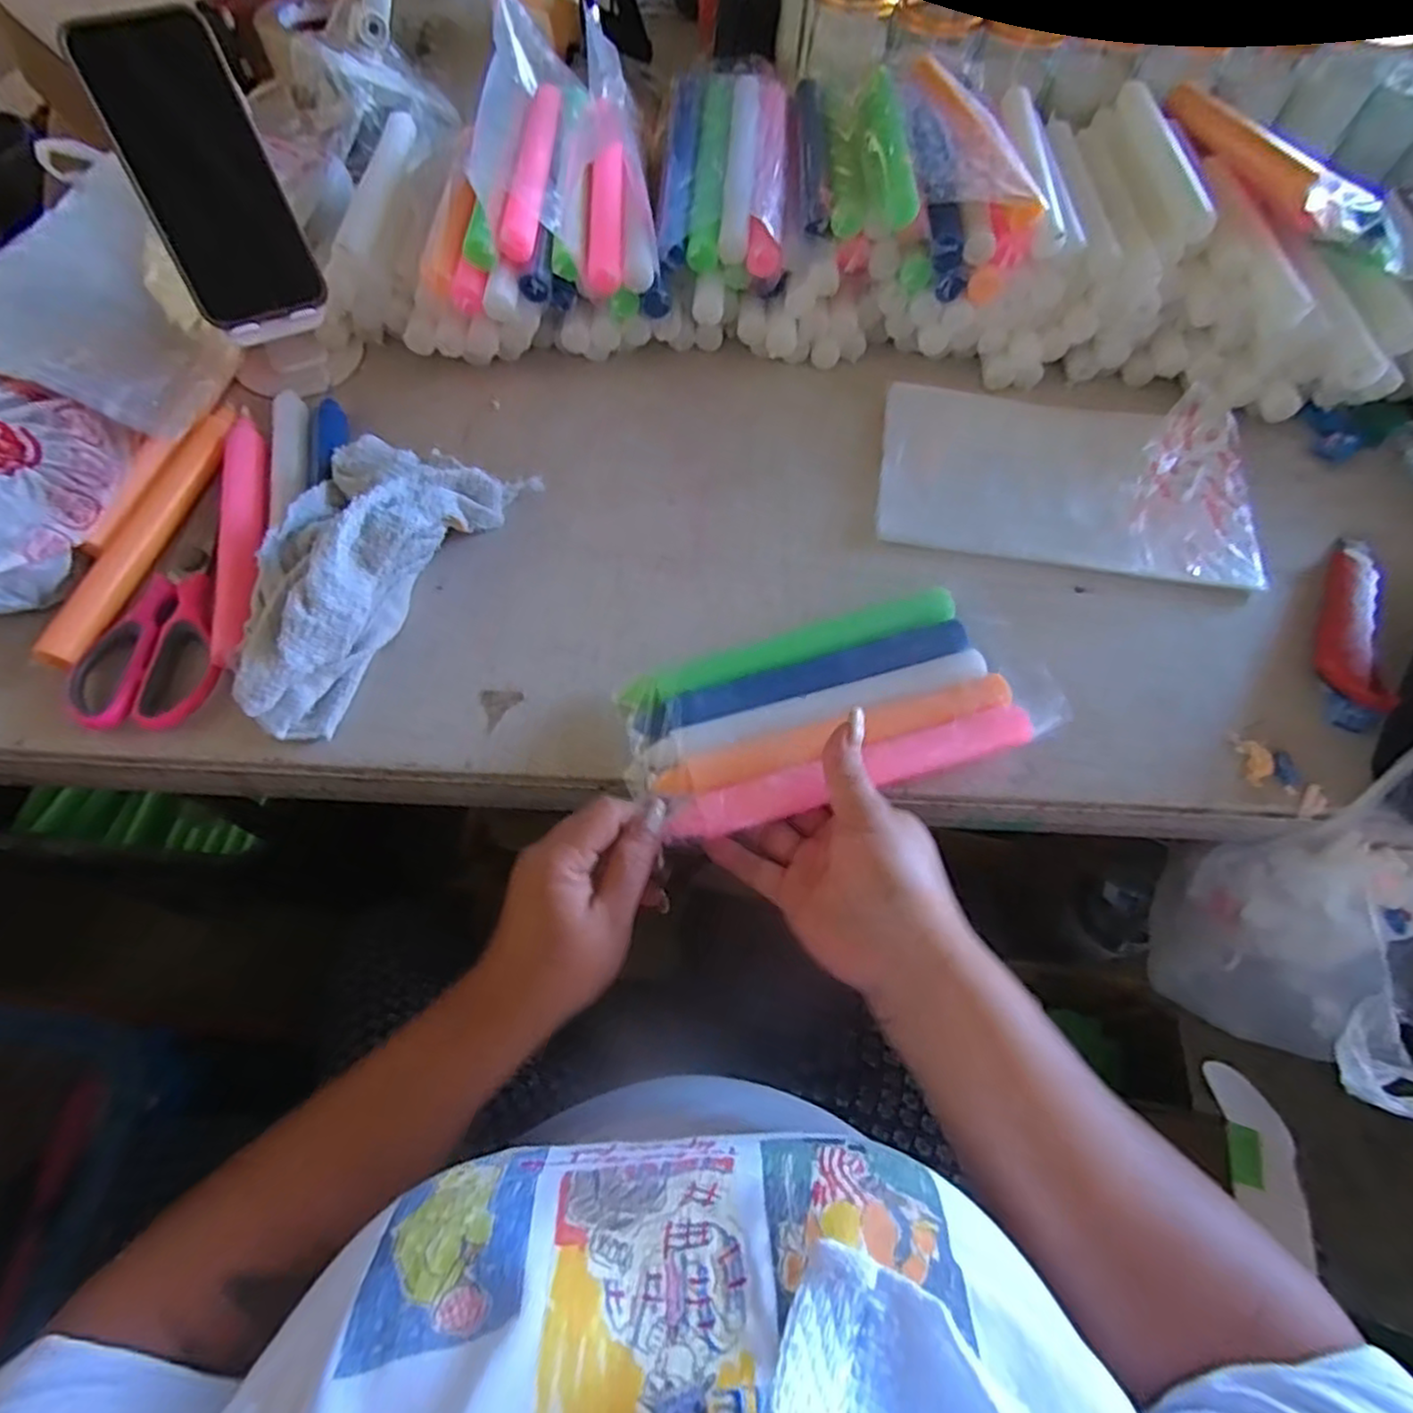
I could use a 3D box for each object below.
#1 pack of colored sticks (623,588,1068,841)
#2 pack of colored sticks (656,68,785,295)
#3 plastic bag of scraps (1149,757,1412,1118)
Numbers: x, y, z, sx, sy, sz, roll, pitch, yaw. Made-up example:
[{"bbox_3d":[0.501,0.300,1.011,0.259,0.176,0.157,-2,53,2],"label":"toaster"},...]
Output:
[{"bbox_3d":[0.072,-0.006,0.388,0.228,0.026,0.112,-16,63,-10],"label":"pack of colored sticks"},{"bbox_3d":[0.015,-0.416,0.542,0.093,0.037,0.235,3,62,0],"label":"pack of colored sticks"},{"bbox_3d":[0.392,0.149,0.432,0.119,0.205,0.168,-9,62,-6],"label":"plastic bag of scraps"}]

